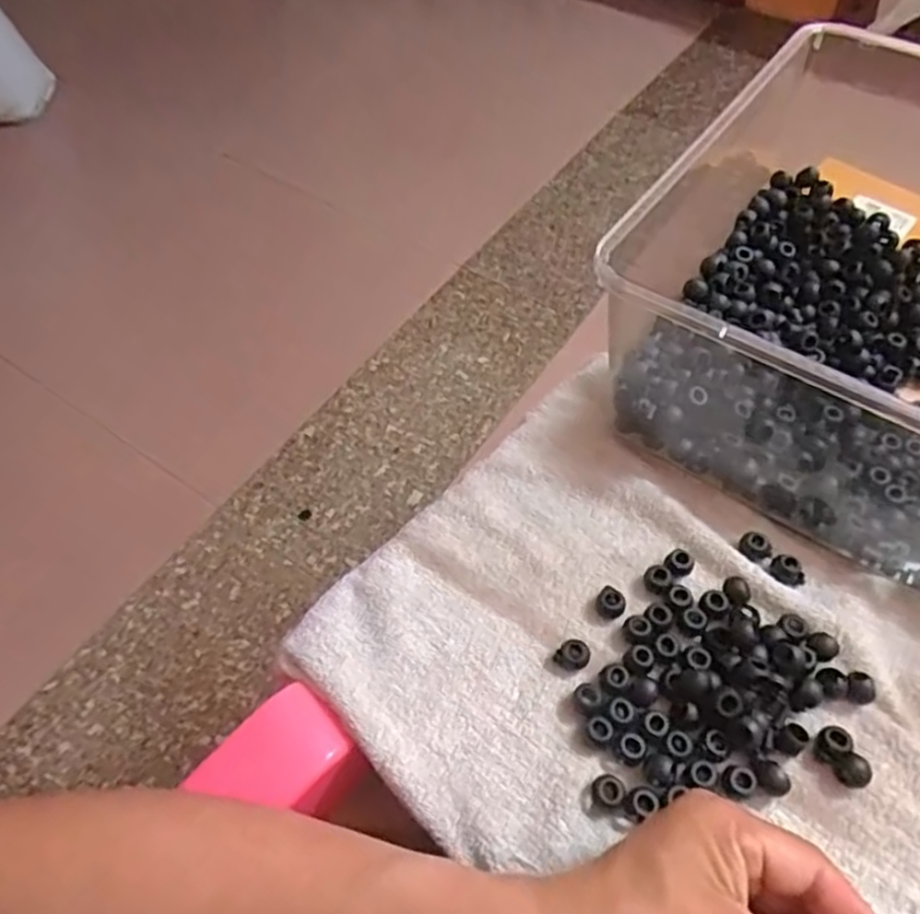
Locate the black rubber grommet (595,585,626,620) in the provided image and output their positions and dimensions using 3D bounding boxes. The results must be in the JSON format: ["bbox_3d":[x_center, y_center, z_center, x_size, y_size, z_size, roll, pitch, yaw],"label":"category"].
[{"bbox_3d":[0.081,0.080,0.389,0.015,0.011,0.013,29,61,18],"label":"black rubber grommet"}]

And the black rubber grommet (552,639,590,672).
[{"bbox_3d":[0.059,0.103,0.375,0.017,0.012,0.014,29,61,18],"label":"black rubber grommet"}]

